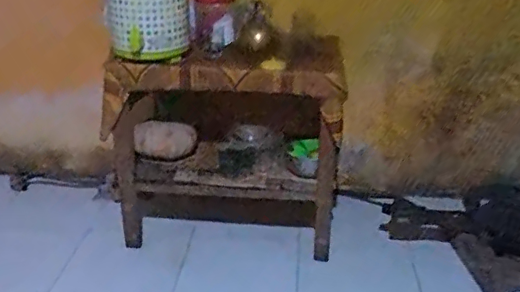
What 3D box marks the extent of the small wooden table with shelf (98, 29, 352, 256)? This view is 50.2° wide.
[{"bbox_3d":[-0.130,-0.011,1.898,0.823,0.658,0.371,2,26,4],"label":"small wooden table with shelf"}]

